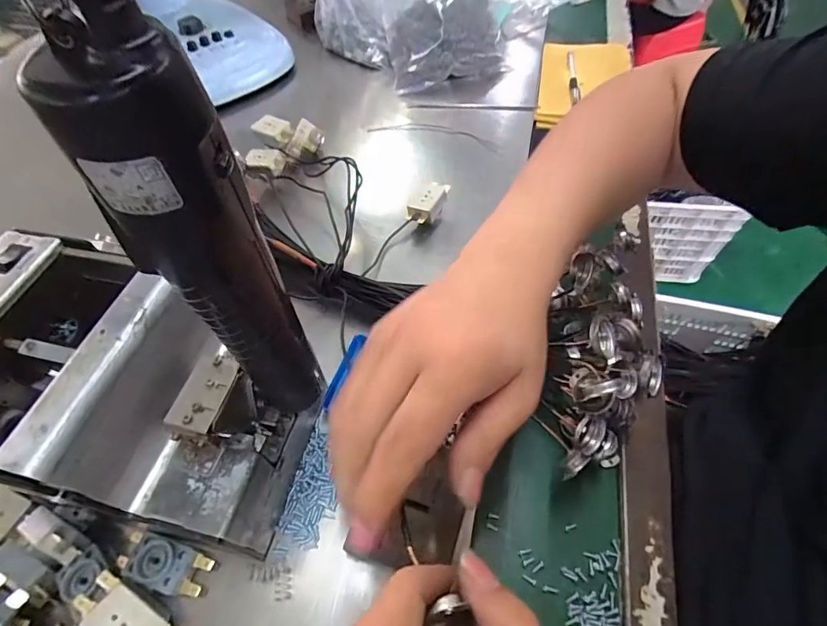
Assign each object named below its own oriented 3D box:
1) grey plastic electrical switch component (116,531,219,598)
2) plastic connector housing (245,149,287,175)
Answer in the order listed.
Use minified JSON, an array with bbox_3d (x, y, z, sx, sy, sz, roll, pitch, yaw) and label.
[{"bbox_3d":[-0.158,0.157,0.275,0.060,0.022,0.027,16,57,11],"label":"grey plastic electrical switch component"},{"bbox_3d":[-0.156,-0.161,0.462,0.037,0.013,0.030,-2,55,-1],"label":"plastic connector housing"}]

